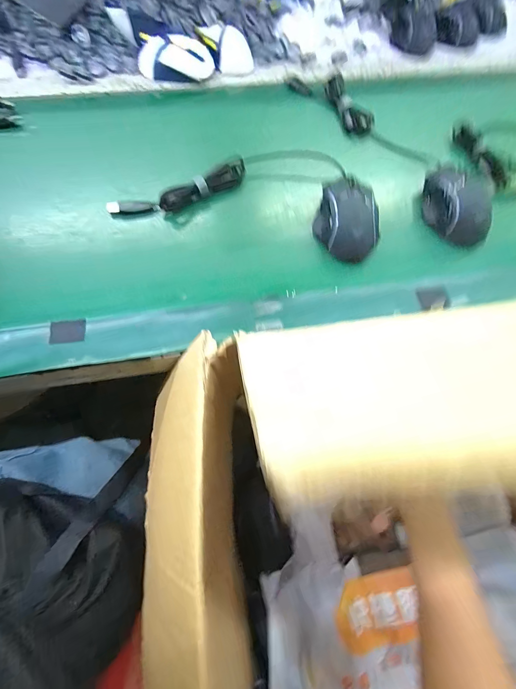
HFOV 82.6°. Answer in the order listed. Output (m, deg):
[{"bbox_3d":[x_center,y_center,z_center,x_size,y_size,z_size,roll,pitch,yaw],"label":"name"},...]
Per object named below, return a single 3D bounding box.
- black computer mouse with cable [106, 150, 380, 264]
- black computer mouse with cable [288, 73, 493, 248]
[{"bbox_3d":[-0.005,-0.203,0.373,0.318,0.045,0.154,13,70,3],"label":"black computer mouse with cable"},{"bbox_3d":[0.186,-0.292,0.410,0.083,0.045,0.387,-27,73,-11],"label":"black computer mouse with cable"}]

